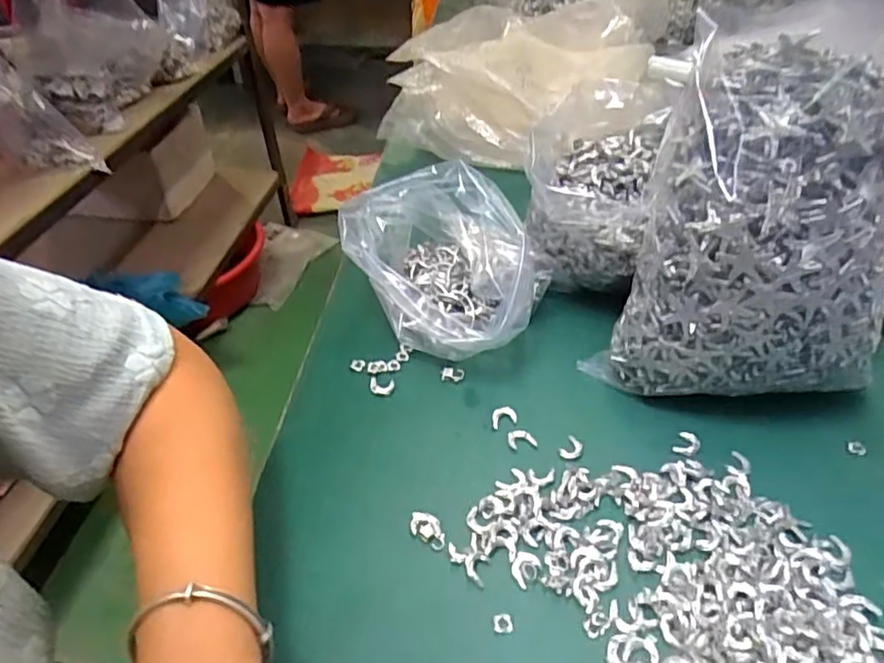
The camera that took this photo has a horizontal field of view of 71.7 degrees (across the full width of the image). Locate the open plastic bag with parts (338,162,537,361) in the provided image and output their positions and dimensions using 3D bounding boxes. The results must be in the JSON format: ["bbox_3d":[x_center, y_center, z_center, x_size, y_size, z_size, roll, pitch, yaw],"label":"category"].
[{"bbox_3d":[-0.003,-0.049,0.472,0.149,0.109,0.117,12,43,14],"label":"open plastic bag with parts"}]

